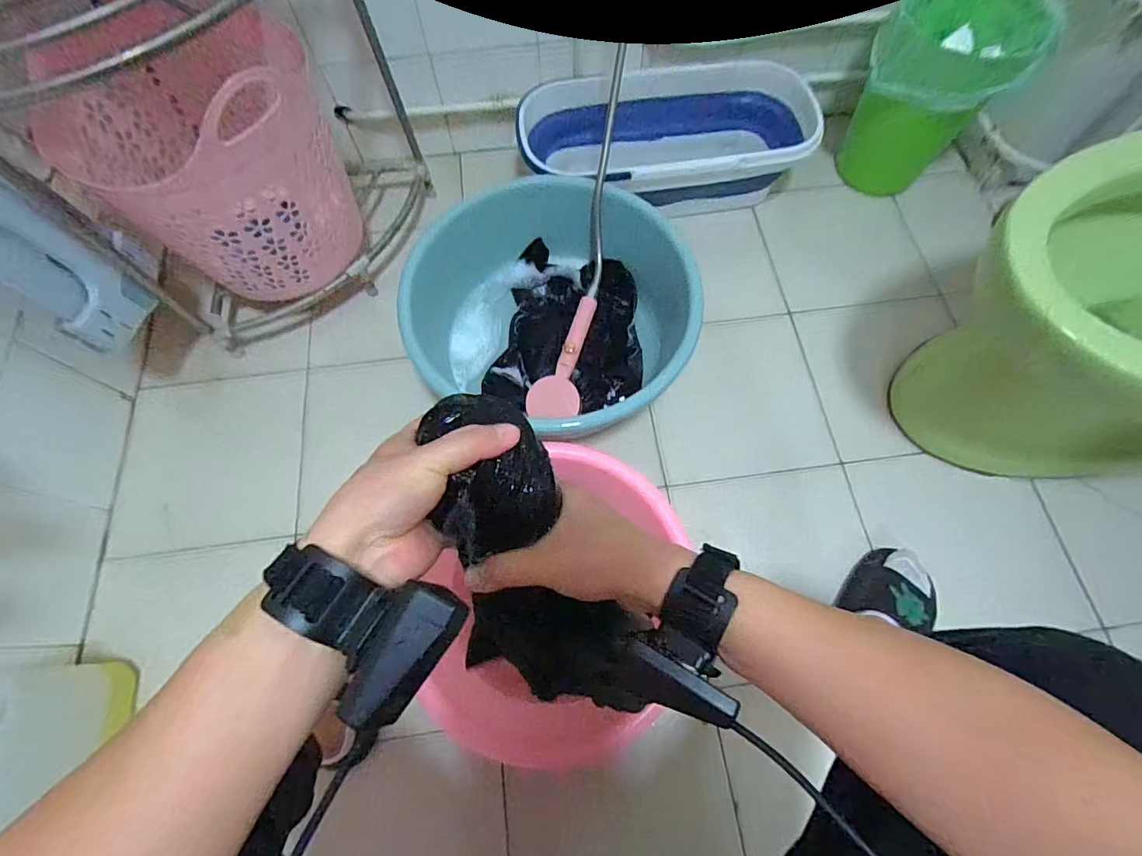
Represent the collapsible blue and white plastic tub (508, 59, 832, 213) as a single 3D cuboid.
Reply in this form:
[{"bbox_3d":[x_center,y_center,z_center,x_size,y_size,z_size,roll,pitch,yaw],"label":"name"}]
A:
[{"bbox_3d":[0.173,-0.558,0.951,0.529,0.154,0.224,-1,70,-1],"label":"collapsible blue and white plastic tub"}]

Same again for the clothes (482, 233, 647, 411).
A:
[{"bbox_3d":[0.002,-0.172,0.859,0.260,0.072,0.315,9,70,3],"label":"clothes"}]

